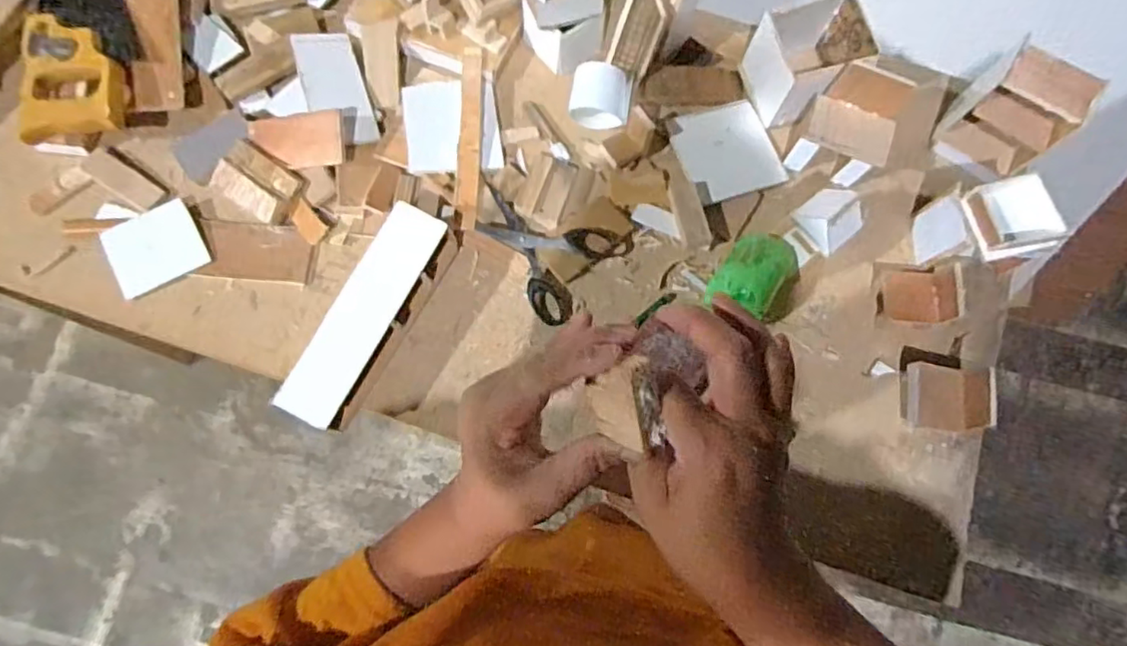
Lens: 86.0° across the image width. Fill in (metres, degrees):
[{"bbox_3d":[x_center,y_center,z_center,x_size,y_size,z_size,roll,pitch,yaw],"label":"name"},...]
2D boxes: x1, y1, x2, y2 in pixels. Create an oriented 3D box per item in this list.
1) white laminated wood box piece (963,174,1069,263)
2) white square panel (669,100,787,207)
[{"bbox_3d":[0.391,-0.092,0.529,0.068,0.024,0.069,-11,75,-5],"label":"white laminated wood box piece"},{"bbox_3d":[0.165,-0.176,0.616,0.095,0.011,0.102,-21,76,-7],"label":"white square panel"}]

